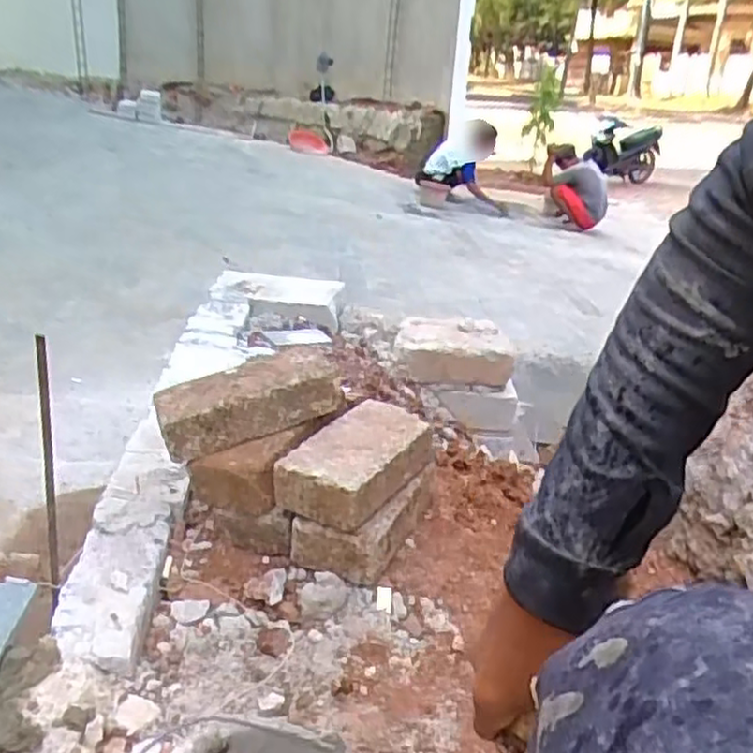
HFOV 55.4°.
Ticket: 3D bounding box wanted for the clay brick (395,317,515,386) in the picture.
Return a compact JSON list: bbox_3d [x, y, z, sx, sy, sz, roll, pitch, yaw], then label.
[{"bbox_3d":[0.182,-0.062,1.789,0.291,0.117,0.151,-2,24,-13],"label":"clay brick"}]

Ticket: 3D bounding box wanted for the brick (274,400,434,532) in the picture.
[{"bbox_3d":[-0.020,0.095,0.841,0.110,0.056,0.198,16,26,26],"label":"brick"}]

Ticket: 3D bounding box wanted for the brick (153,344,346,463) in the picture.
[{"bbox_3d":[-0.153,0.025,0.857,0.209,0.062,0.093,-19,29,-15],"label":"brick"}]

